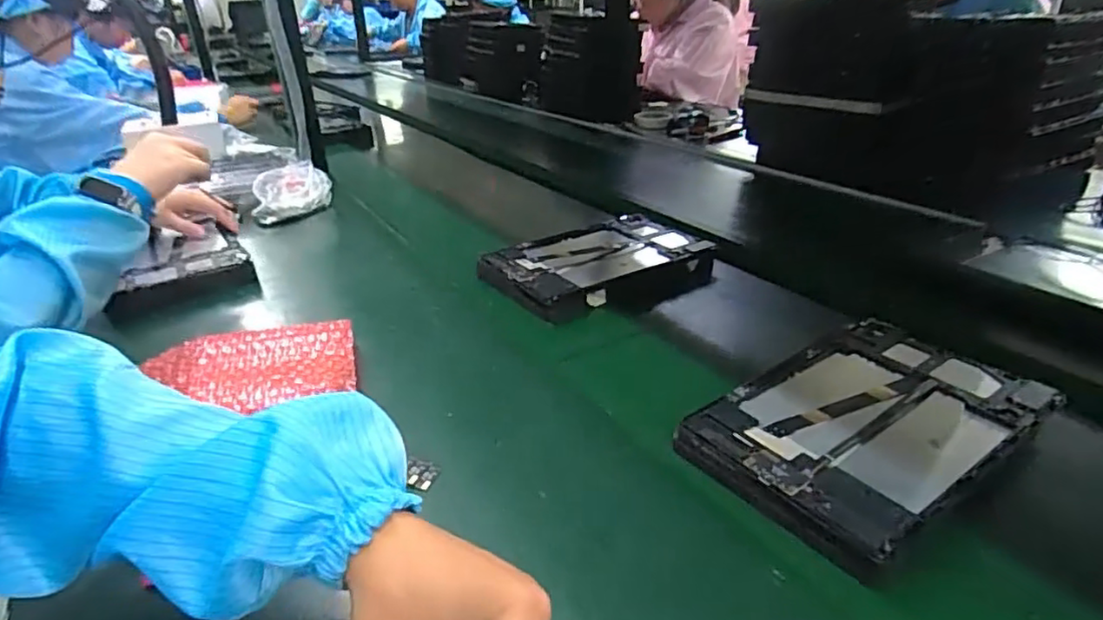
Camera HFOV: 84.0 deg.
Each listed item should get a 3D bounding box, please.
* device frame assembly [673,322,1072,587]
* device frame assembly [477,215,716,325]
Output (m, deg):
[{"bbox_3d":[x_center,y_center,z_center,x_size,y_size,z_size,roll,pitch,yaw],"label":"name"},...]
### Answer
[{"bbox_3d":[0.227,0.082,0.441,0.237,0.031,0.148,-20,32,-31],"label":"device frame assembly"},{"bbox_3d":[0.059,-0.055,0.710,0.241,0.029,0.163,-19,32,-31],"label":"device frame assembly"}]

